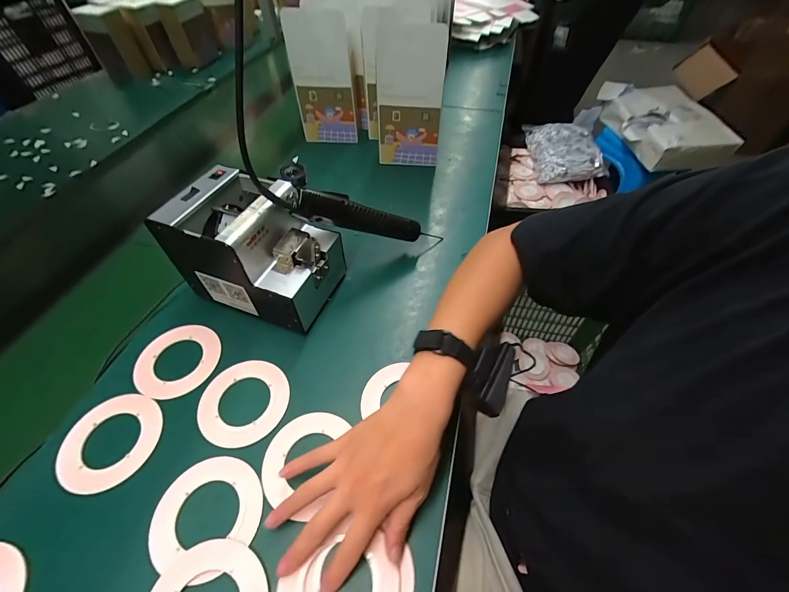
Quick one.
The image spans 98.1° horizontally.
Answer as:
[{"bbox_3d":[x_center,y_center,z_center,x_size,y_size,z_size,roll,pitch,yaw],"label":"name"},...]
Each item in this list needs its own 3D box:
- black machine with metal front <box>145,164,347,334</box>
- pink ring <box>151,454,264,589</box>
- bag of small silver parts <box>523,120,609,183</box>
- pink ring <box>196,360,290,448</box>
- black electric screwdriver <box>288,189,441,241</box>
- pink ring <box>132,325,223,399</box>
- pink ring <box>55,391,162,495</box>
[{"bbox_3d":[-0.176,-0.061,0.456,0.175,0.147,0.131,17,54,14],"label":"black machine with metal front"},{"bbox_3d":[-0.181,0.211,0.333,0.101,0.004,0.097,-1,52,1],"label":"pink ring"},{"bbox_3d":[0.642,-0.559,1.289,0.256,0.082,0.318,-2,52,0],"label":"bag of small silver parts"},{"bbox_3d":[-0.177,0.122,0.402,0.100,0.004,0.100,-1,52,1],"label":"pink ring"},{"bbox_3d":[-0.029,-0.107,0.489,0.237,0.035,0.030,6,43,-39],"label":"black electric screwdriver"},{"bbox_3d":[-0.275,0.080,0.436,0.096,0.007,0.100,-1,52,1],"label":"pink ring"},{"bbox_3d":[-0.310,0.157,0.375,0.094,0.005,0.100,-1,52,1],"label":"pink ring"}]

